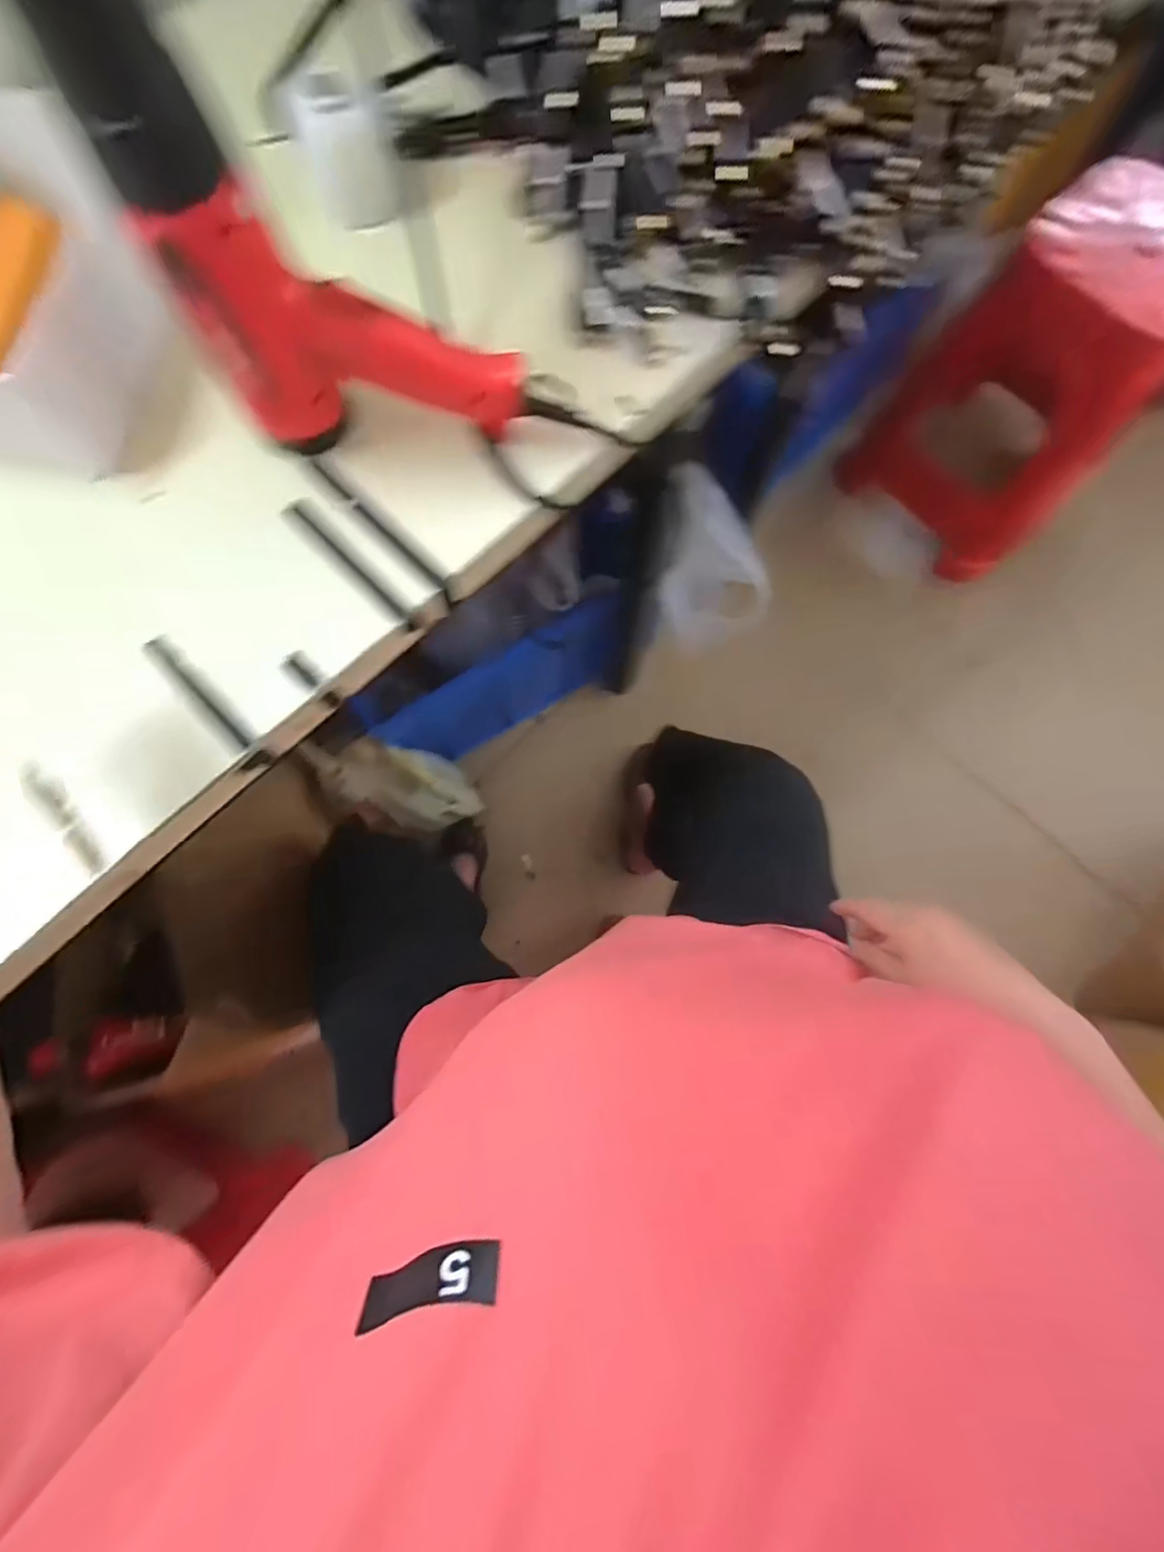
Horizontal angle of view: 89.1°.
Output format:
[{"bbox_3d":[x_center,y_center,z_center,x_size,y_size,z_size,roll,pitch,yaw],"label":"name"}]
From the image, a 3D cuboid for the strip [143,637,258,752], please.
[{"bbox_3d":[-0.244,-0.053,0.379,0.016,0.009,0.101,-44,82,-10],"label":"strip"}]

